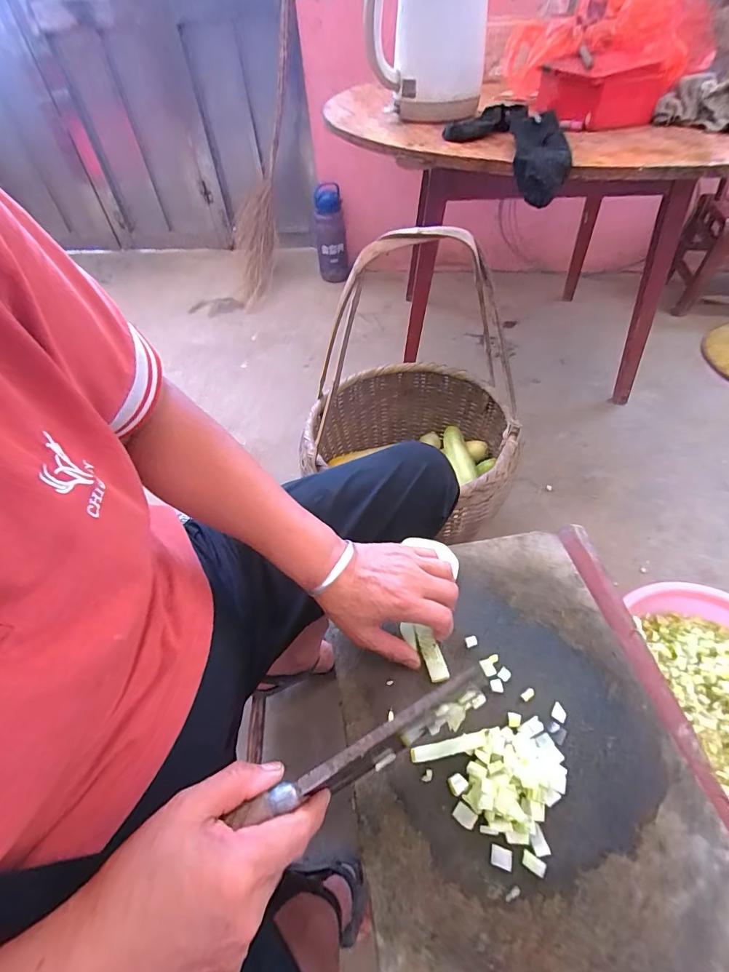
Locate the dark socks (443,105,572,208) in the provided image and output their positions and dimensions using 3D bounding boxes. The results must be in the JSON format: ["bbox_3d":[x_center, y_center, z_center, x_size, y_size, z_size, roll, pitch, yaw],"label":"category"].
[{"bbox_3d":[0.226,-0.561,0.701,0.165,0.078,0.311,0,50,4],"label":"dark socks"}]

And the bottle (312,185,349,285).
[{"bbox_3d":[-0.130,-0.954,1.612,0.112,0.338,0.128,-7,50,-2],"label":"bottle"}]

